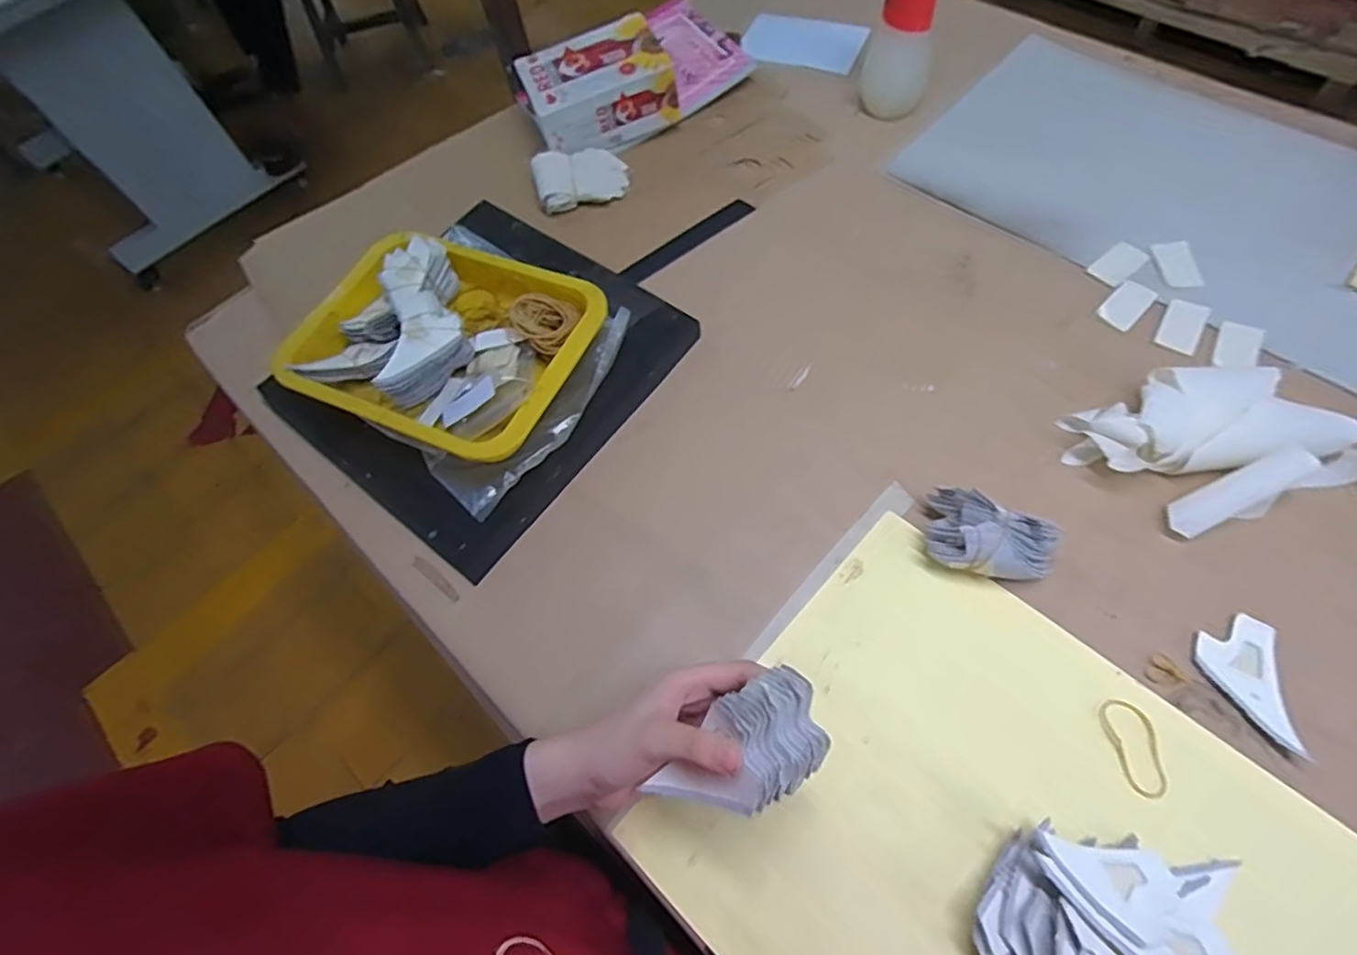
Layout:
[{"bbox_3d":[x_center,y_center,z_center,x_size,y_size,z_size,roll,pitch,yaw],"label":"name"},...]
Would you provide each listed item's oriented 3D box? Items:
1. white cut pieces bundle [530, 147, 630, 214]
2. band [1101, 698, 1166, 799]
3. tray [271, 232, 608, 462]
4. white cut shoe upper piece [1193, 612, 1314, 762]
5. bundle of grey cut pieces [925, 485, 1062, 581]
[{"bbox_3d":[-0.107,-0.329,0.698,0.100,0.038,0.063,-15,62,0],"label":"white cut pieces bundle"},{"bbox_3d":[0.302,0.178,0.420,0.029,0.004,0.061,-8,61,10],"label":"band"},{"bbox_3d":[-0.205,-0.124,0.572,0.250,0.068,0.200,19,66,15],"label":"tray"},{"bbox_3d":[0.380,0.135,0.424,0.051,0.008,0.086,4,63,9],"label":"white cut shoe upper piece"},{"bbox_3d":[0.233,0.045,0.467,0.096,0.049,0.056,17,66,15],"label":"bundle of grey cut pieces"}]

